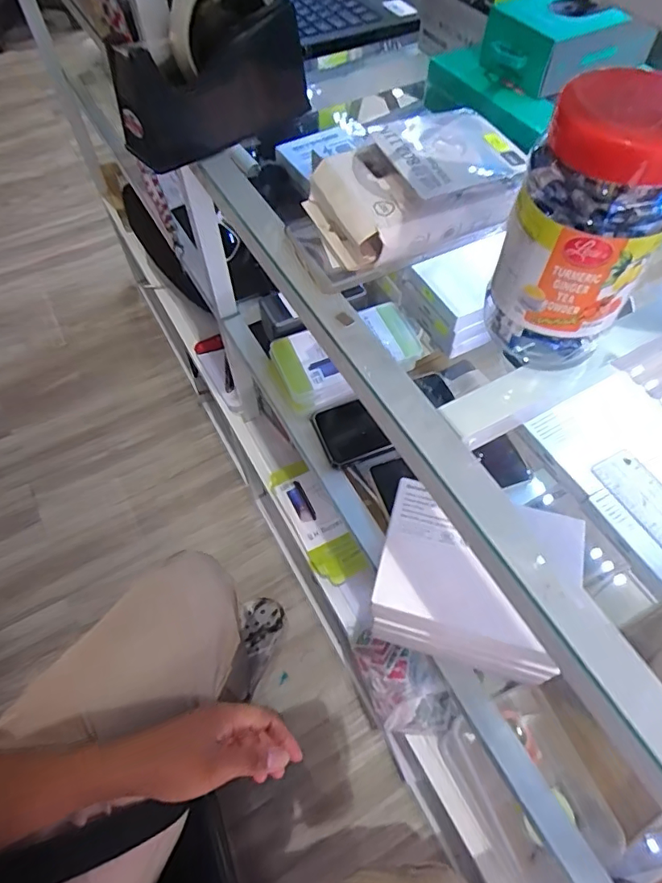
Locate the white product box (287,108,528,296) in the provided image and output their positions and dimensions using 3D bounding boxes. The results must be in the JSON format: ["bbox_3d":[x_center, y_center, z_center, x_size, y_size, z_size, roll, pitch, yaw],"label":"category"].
[{"bbox_3d":[0.045,-0.176,0.372,0.153,0.054,0.095,-22,61,-13],"label":"white product box"}]

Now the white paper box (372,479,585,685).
[{"bbox_3d":[0.115,0.115,0.433,0.148,0.095,0.117,15,59,9],"label":"white paper box"}]

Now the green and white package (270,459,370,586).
[{"bbox_3d":[-0.023,0.120,0.777,0.070,0.033,0.196,-25,62,-15],"label":"green and white package"}]

